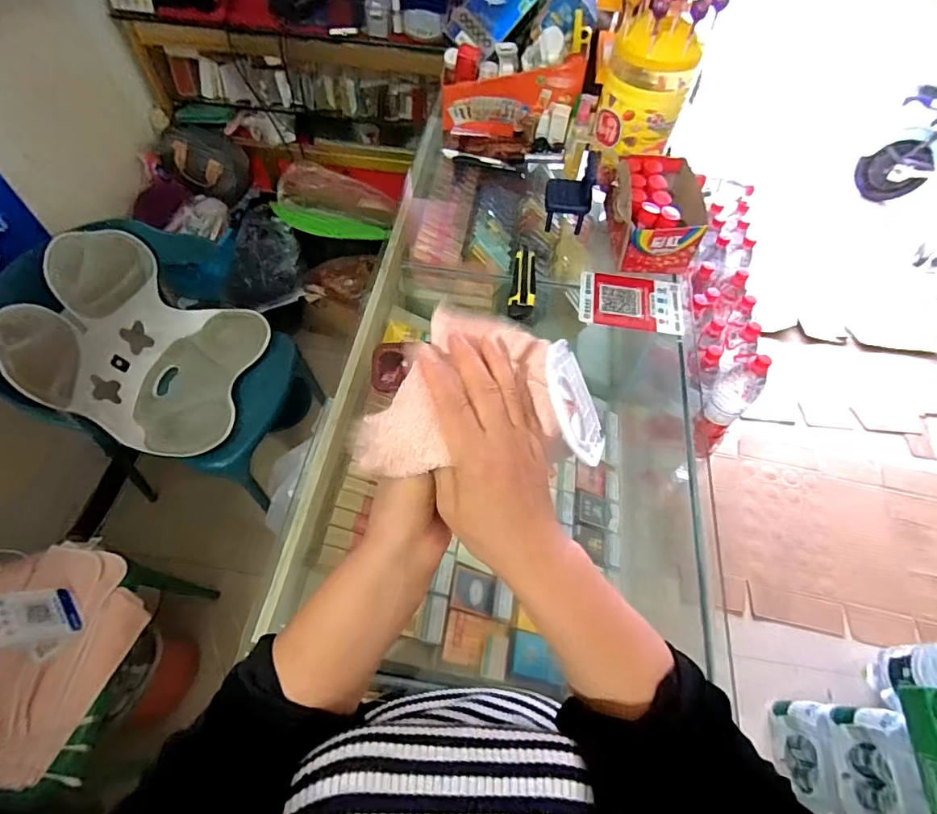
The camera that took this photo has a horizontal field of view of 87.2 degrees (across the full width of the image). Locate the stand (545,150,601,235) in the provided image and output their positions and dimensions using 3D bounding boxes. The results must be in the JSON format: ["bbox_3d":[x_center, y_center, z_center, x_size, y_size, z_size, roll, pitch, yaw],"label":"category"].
[{"bbox_3d":[0.165,-0.348,0.817,0.075,0.091,0.078,11,59,5],"label":"stand"}]

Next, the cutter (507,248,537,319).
[{"bbox_3d":[0.088,-0.197,0.774,0.038,0.022,0.136,9,59,3],"label":"cutter"}]

